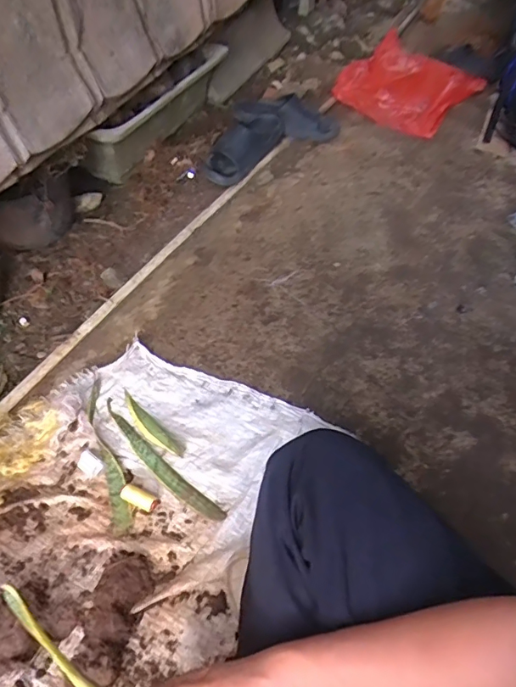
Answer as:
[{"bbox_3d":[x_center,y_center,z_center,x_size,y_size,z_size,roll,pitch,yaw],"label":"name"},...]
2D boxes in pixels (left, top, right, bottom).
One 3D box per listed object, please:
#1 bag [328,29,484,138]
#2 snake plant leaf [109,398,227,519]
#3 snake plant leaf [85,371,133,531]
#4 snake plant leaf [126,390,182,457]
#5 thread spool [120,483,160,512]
[{"bbox_3d":[0.453,-0.763,1.432,0.317,0.139,0.349,-31,61,-25],"label":"bag"},{"bbox_3d":[-0.166,0.188,0.775,0.283,0.010,0.034,37,58,21],"label":"snake plant leaf"},{"bbox_3d":[-0.249,0.171,0.786,0.034,0.012,0.282,-16,56,-17],"label":"snake plant leaf"},{"bbox_3d":[-0.184,0.136,0.811,0.158,0.019,0.031,40,59,23],"label":"snake plant leaf"},{"bbox_3d":[-0.180,0.235,0.729,0.055,0.017,0.024,21,54,11],"label":"thread spool"}]

